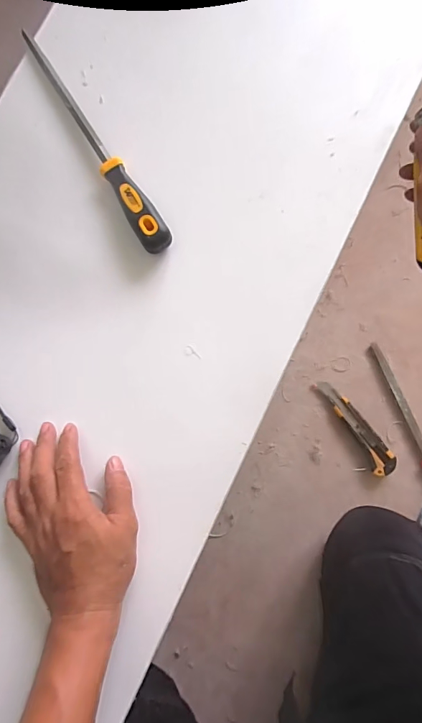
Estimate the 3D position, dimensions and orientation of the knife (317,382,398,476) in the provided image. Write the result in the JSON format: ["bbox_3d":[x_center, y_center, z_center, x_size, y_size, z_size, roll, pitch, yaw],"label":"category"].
[{"bbox_3d":[0.232,0.101,0.649,0.037,0.015,0.168,-33,81,-1],"label":"knife"}]

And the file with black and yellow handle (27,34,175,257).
[{"bbox_3d":[-0.119,-0.232,0.414,0.028,0.021,0.290,-30,81,0],"label":"file with black and yellow handle"}]

